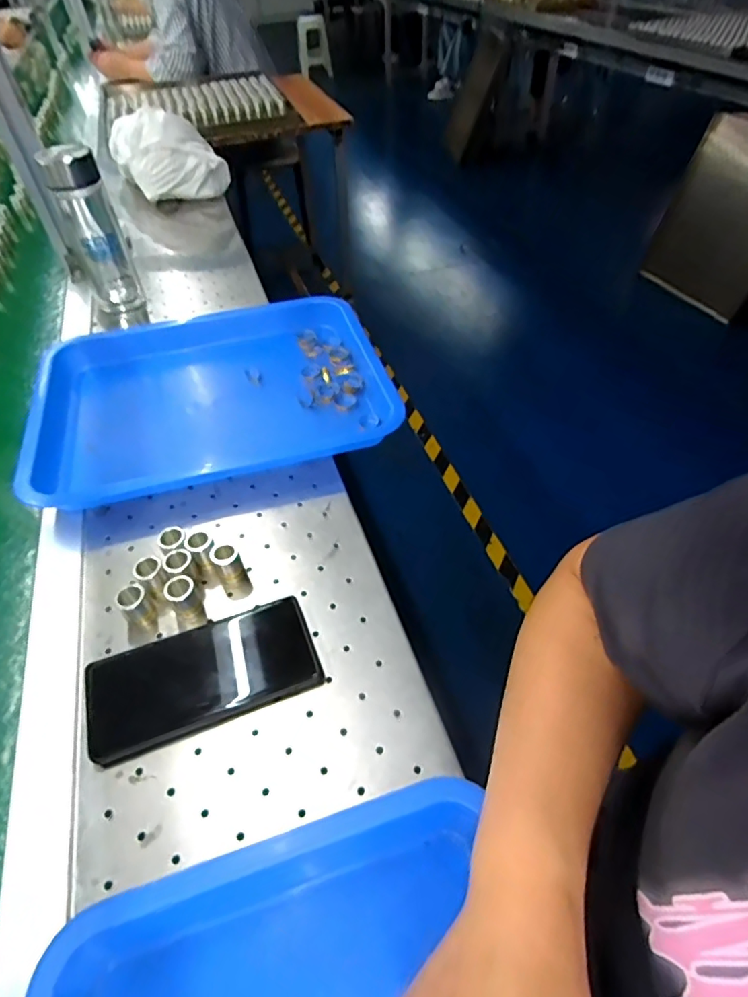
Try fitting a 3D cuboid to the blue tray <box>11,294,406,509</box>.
[{"bbox_3d":[-0.185,-0.121,0.631,0.384,0.061,0.286,-13,49,-9],"label":"blue tray"}]

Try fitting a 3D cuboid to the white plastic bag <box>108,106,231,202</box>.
[{"bbox_3d":[-0.429,-0.691,1.069,0.243,0.119,0.144,31,56,27],"label":"white plastic bag"}]

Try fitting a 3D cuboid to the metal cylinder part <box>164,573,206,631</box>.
[{"bbox_3d":[-0.151,0.082,0.430,0.022,0.040,0.025,-29,53,-21],"label":"metal cylinder part"}]

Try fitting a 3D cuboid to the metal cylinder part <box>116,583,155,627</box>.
[{"bbox_3d":[-0.190,0.085,0.431,0.020,0.034,0.021,-1,48,2],"label":"metal cylinder part"}]

